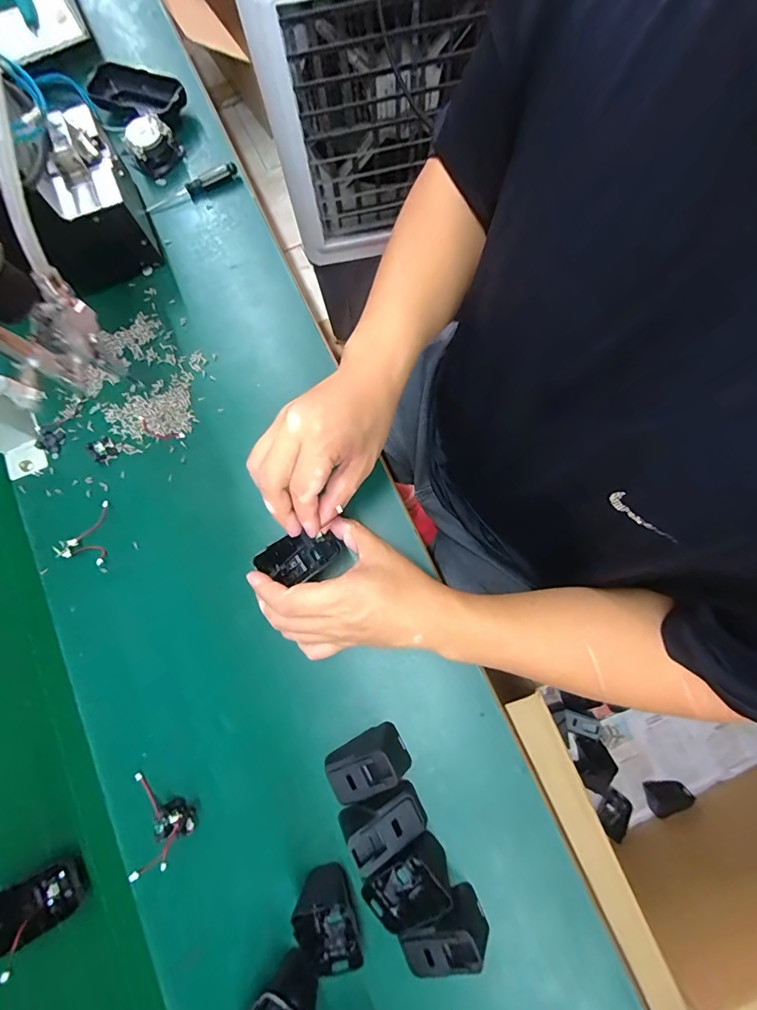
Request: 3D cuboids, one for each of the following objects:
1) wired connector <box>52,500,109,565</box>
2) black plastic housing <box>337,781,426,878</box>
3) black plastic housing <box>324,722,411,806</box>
[{"bbox_3d":[-0.286,0.026,0.420,0.047,0.008,0.059,0,79,1],"label":"wired connector"},{"bbox_3d":[0.005,0.261,0.356,0.063,0.036,0.041,-26,80,-3],"label":"black plastic housing"},{"bbox_3d":[-0.010,0.219,0.364,0.067,0.039,0.040,-29,80,-4],"label":"black plastic housing"}]

